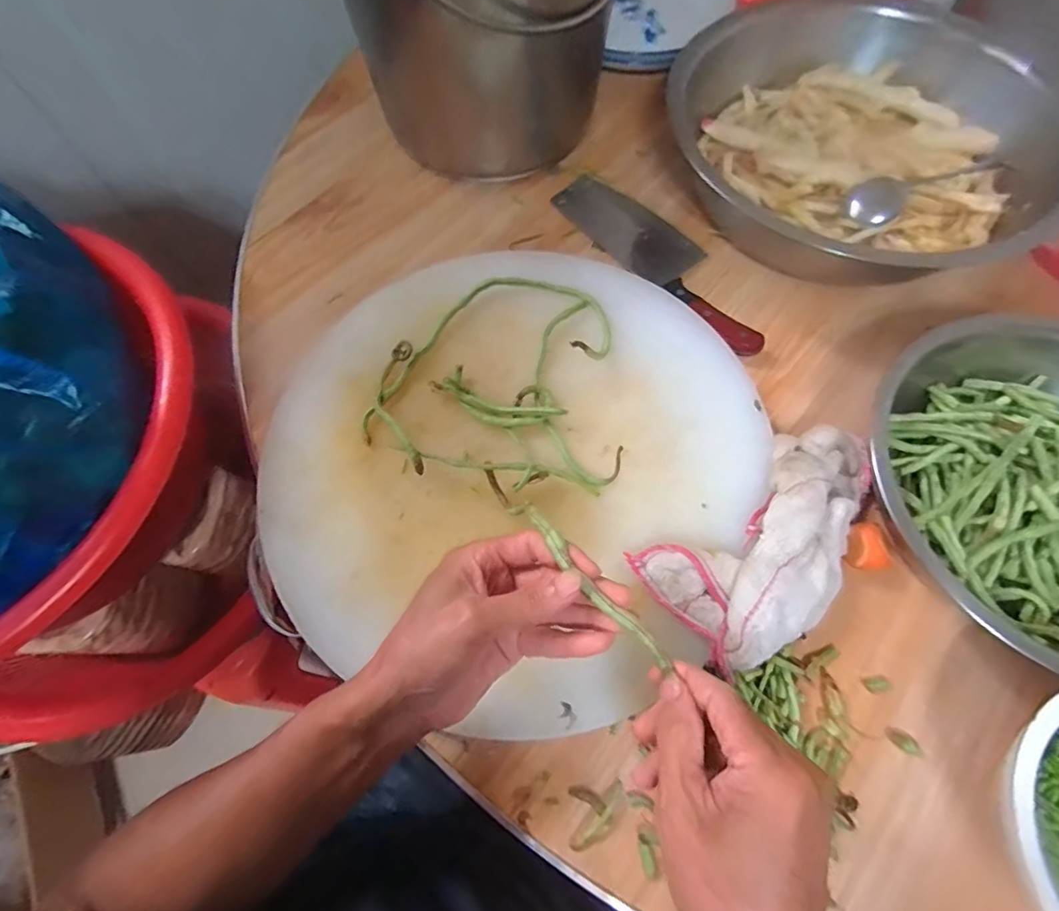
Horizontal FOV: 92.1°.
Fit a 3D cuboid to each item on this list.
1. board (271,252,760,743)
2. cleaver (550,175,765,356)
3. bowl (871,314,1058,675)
[{"bbox_3d":[-0.009,-0.012,0.435,0.377,0.047,0.407,-1,67,1],"label":"board"},{"bbox_3d":[0.136,-0.210,0.526,0.079,0.022,0.281,-32,70,-11],"label":"cleaver"},{"bbox_3d":[0.412,0.012,0.394,0.246,0.082,0.264,-1,67,1],"label":"bowl"}]

